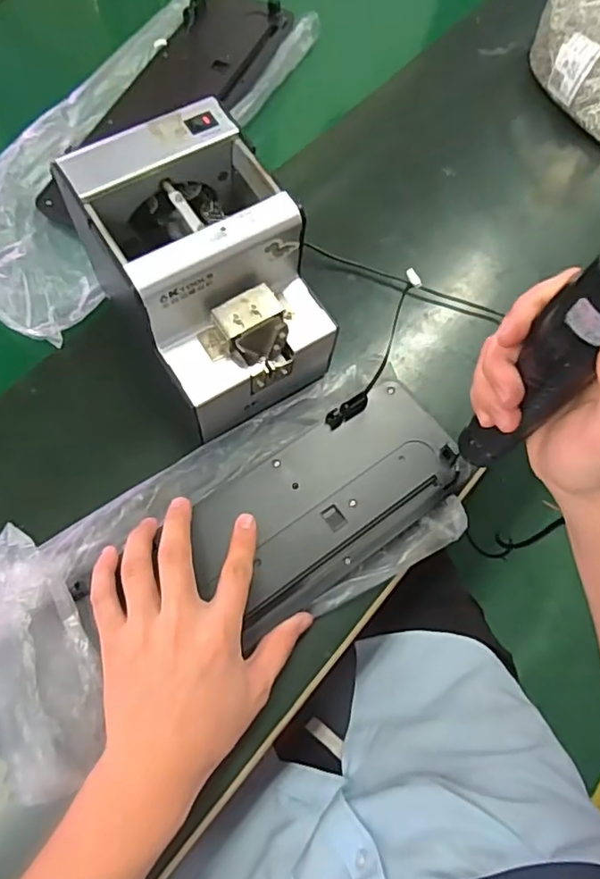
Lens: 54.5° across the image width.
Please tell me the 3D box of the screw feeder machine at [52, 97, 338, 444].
[{"bbox_3d":[-0.072,-0.119,0.447,0.133,0.139,0.188,-31,75,-14],"label":"screw feeder machine"}]

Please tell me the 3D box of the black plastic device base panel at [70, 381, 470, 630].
[{"bbox_3d":[-0.011,0.059,0.443,0.291,0.018,0.103,-29,73,-14],"label":"black plastic device base panel"}]

